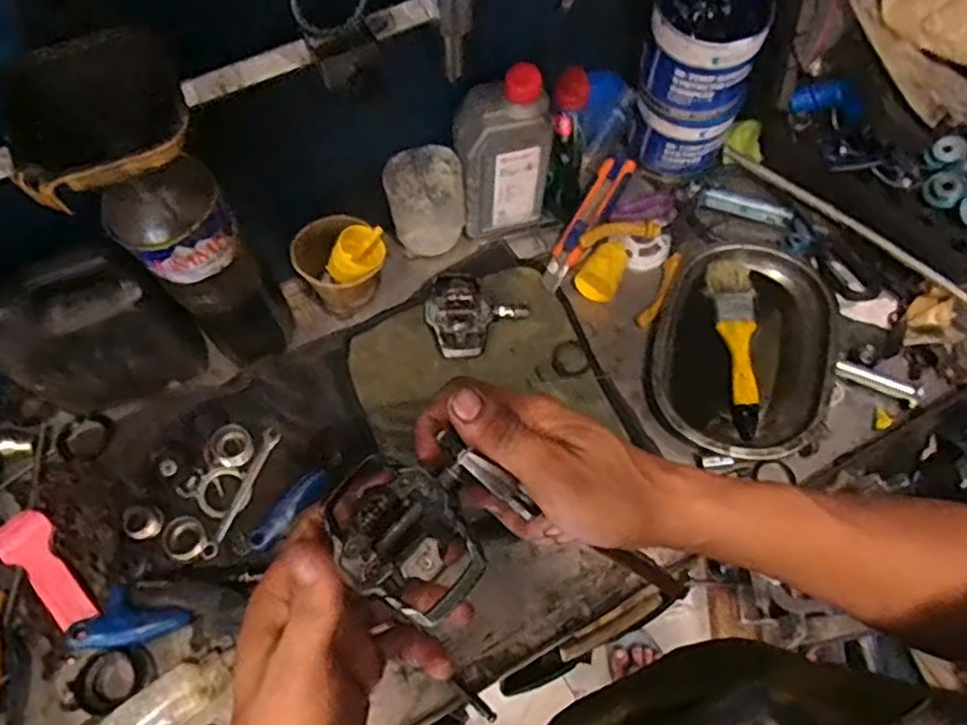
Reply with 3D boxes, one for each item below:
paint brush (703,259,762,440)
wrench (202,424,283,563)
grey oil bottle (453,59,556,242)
[{"bbox_3d":[0.239,-0.016,0.655,0.039,0.010,0.166,-3,77,-1],"label":"paint brush"},{"bbox_3d":[-0.211,0.113,0.609,0.014,0.008,0.118,19,67,10],"label":"wrench"},{"bbox_3d":[0.018,-0.186,0.643,0.085,0.167,0.048,1,65,2],"label":"grey oil bottle"}]

